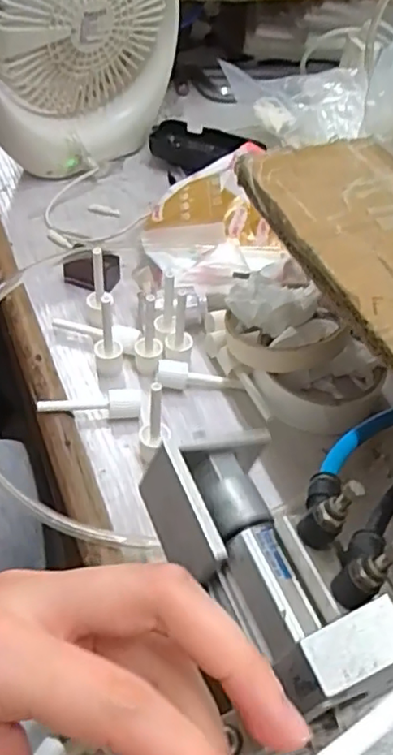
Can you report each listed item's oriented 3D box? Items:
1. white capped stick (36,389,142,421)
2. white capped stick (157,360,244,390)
[{"bbox_3d":[-0.068,0.019,0.397,0.065,0.018,0.015,-1,49,-4],"label":"white capped stick"},{"bbox_3d":[0.003,-0.001,0.417,0.058,0.012,0.014,7,49,2],"label":"white capped stick"}]

